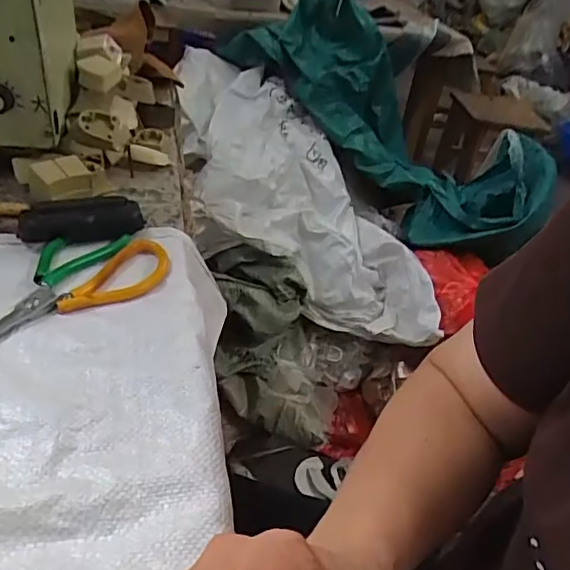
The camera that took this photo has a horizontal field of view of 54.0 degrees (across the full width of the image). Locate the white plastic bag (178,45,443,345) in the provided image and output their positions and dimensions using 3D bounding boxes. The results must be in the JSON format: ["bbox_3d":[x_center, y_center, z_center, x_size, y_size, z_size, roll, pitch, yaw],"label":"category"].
[{"bbox_3d":[0.034,-0.193,1.185,0.463,0.339,0.634,-2,37,-15],"label":"white plastic bag"}]

